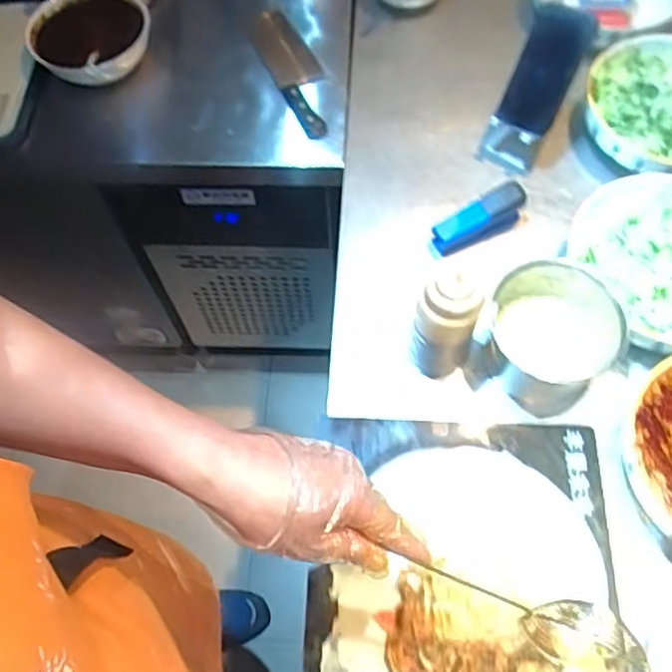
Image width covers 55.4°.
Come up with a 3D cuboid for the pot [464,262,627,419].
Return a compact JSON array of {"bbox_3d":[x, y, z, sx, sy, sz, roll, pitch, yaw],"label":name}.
[{"bbox_3d":[0.236,0.007,0.730,0.139,0.110,0.140,-1,64,2],"label":"pot"}]

